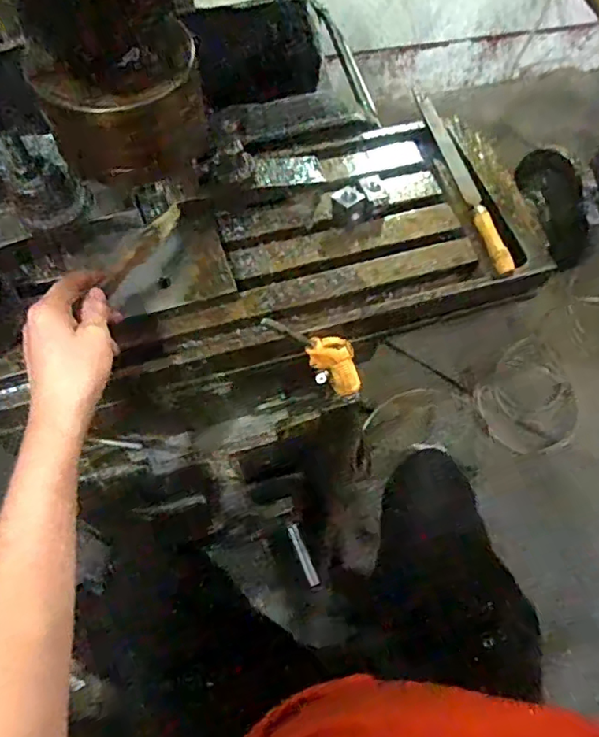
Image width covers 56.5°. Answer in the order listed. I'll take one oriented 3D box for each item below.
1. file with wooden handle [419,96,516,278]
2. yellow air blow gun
[{"bbox_3d":[0.187,-0.216,0.633,0.021,0.022,0.273,-10,65,-8],"label":"file with wooden handle"},{"bbox_3d":[0.031,-0.013,0.572,0.048,0.208,0.024,-16,63,17],"label":"yellow air blow gun"}]

